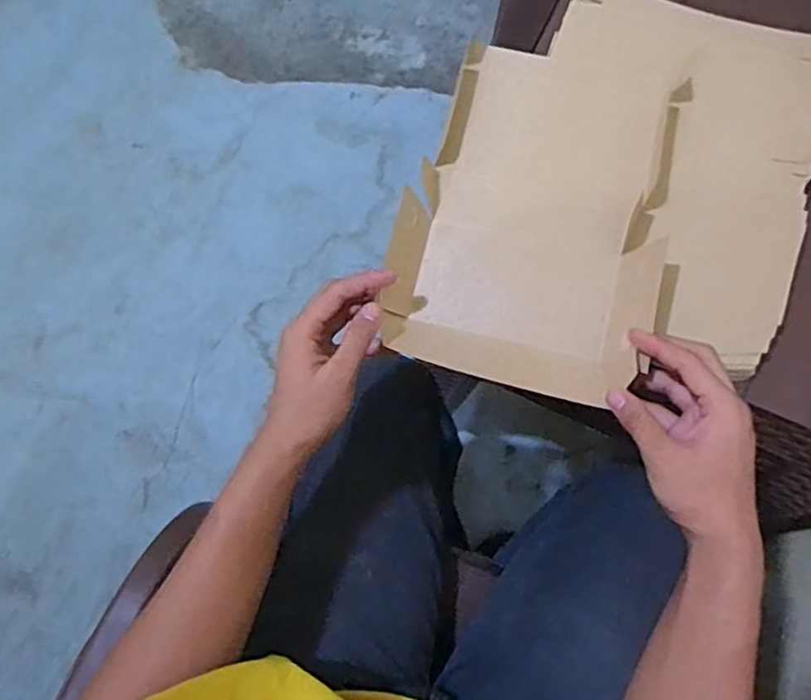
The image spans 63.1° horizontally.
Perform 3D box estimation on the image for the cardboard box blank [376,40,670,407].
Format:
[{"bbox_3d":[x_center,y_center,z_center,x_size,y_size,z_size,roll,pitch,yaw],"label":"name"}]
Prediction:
[{"bbox_3d":[0.111,-0.117,0.543,0.200,0.041,0.300,16,76,6],"label":"cardboard box blank"}]

